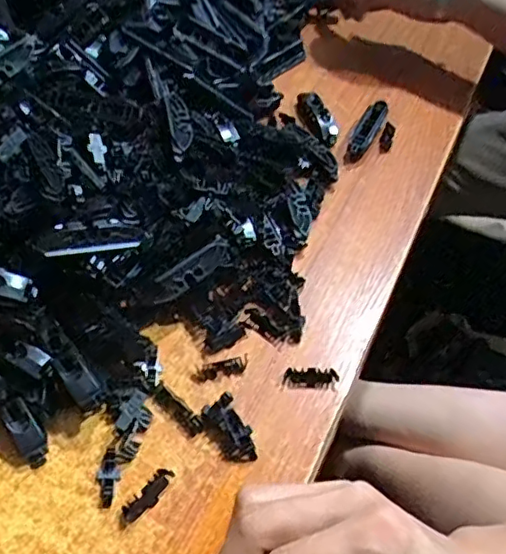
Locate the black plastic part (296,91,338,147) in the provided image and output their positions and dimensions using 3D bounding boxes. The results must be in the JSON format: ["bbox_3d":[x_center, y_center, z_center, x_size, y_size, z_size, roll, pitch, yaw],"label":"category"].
[{"bbox_3d":[0.060,-0.156,0.563,0.021,0.018,0.078,-14,52,-11],"label":"black plastic part"}]

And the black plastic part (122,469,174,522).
[{"bbox_3d":[-0.061,0.127,0.343,0.012,0.006,0.035,33,58,24],"label":"black plastic part"}]

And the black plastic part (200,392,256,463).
[{"bbox_3d":[-0.014,0.095,0.365,0.024,0.013,0.044,-25,54,-19],"label":"black plastic part"}]

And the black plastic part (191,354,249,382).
[{"bbox_3d":[-0.022,0.062,0.397,0.040,0.004,0.012,-16,52,-13],"label":"black plastic part"}]

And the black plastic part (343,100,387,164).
[{"bbox_3d":[0.106,-0.139,0.547,0.021,0.016,0.085,20,53,16],"label":"black plastic part"}]

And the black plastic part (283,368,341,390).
[{"bbox_3d":[0.038,0.067,0.390,0.036,0.008,0.012,4,51,4],"label":"black plastic part"}]

